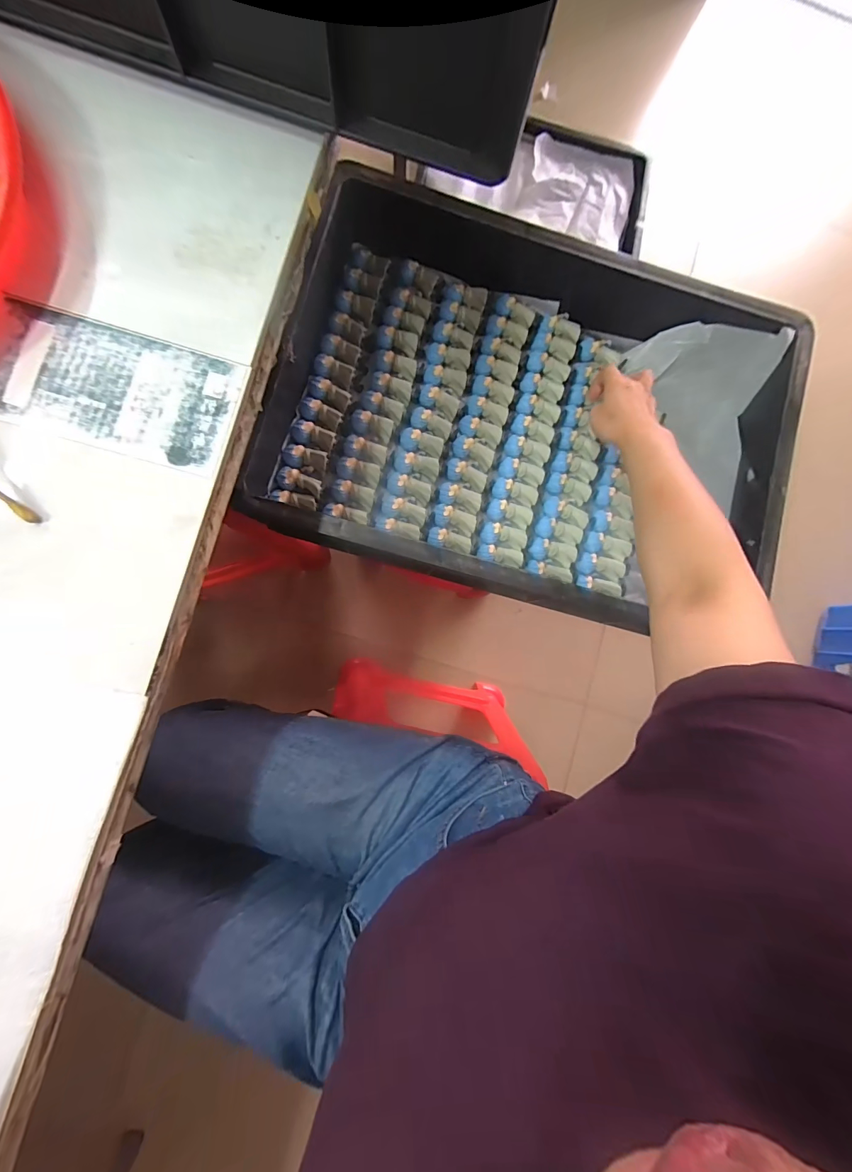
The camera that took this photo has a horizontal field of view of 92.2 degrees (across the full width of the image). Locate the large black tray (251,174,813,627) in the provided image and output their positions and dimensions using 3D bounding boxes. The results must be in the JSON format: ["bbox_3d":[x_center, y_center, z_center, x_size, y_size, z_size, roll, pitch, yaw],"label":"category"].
[{"bbox_3d":[0.127,-0.202,0.493,0.566,0.107,0.415,14,84,-4],"label":"large black tray"}]

